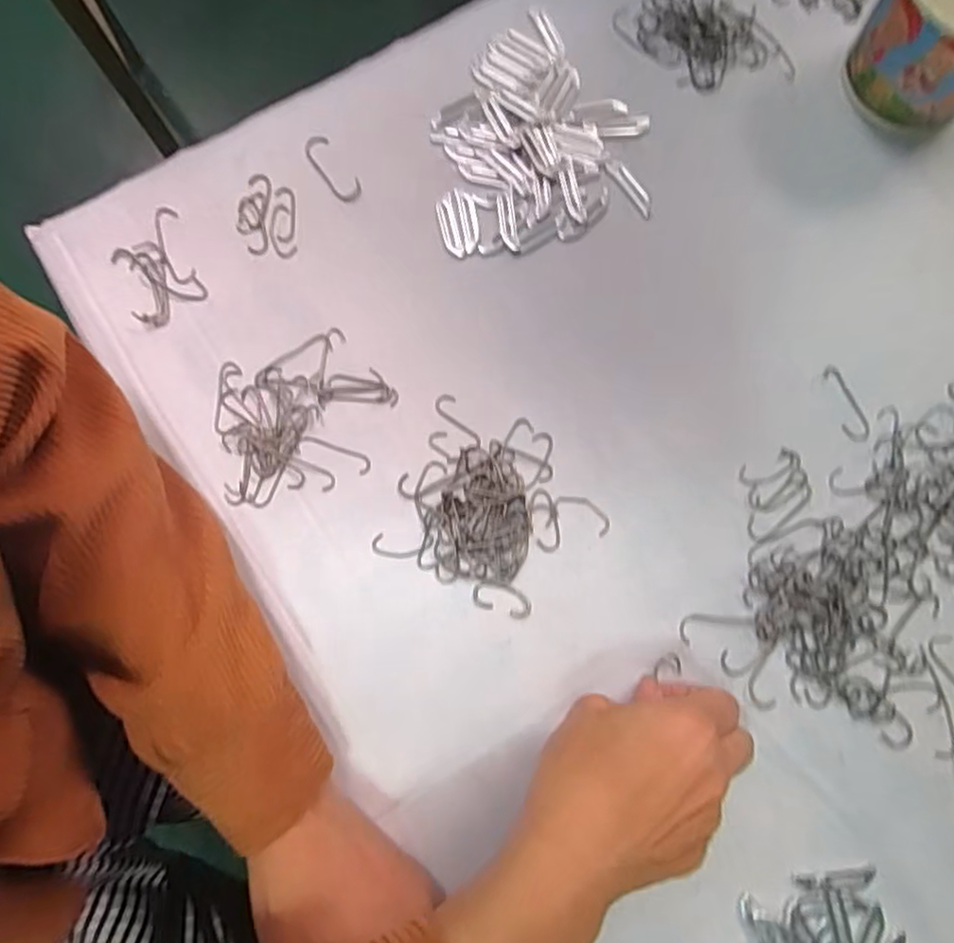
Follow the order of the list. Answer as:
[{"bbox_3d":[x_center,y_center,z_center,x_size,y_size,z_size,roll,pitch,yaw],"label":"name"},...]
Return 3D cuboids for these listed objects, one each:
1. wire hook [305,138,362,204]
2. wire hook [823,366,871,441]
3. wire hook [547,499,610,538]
[{"bbox_3d":[-0.087,-0.181,0.389,0.017,0.004,0.048,-35,82,-6],"label":"wire hook"},{"bbox_3d":[0.212,-0.039,0.370,0.015,0.004,0.045,-16,80,-3],"label":"wire hook"},{"bbox_3d":[0.057,0.024,0.357,0.034,0.004,0.019,10,80,1],"label":"wire hook"}]

